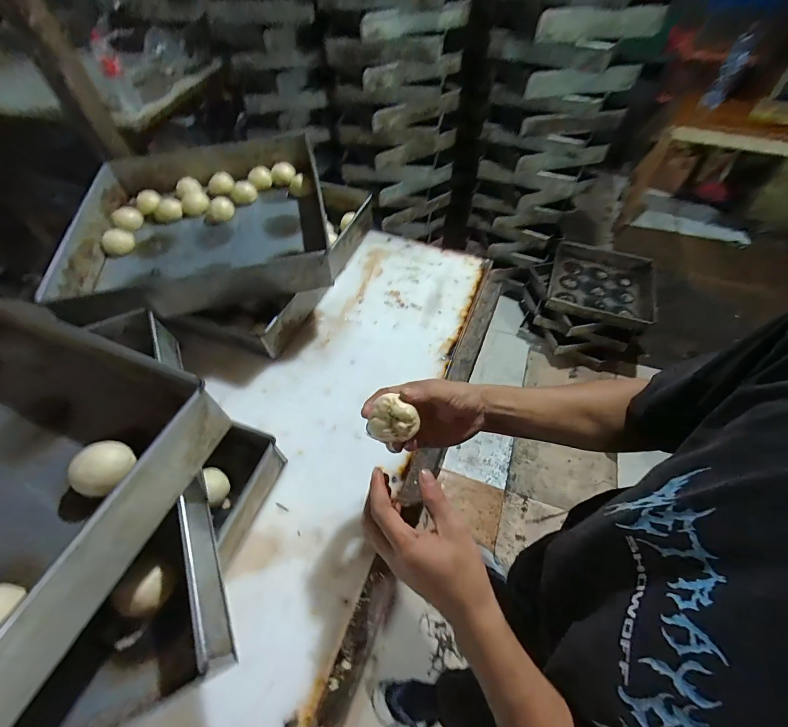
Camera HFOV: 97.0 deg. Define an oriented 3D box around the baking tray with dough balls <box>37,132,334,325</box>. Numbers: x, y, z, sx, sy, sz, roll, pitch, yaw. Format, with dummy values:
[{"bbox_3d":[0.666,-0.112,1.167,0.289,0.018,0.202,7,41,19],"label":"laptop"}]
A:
[{"bbox_3d":[-0.346,-0.268,0.643,0.400,0.081,0.442,-11,55,-6],"label":"baking tray with dough balls"}]

